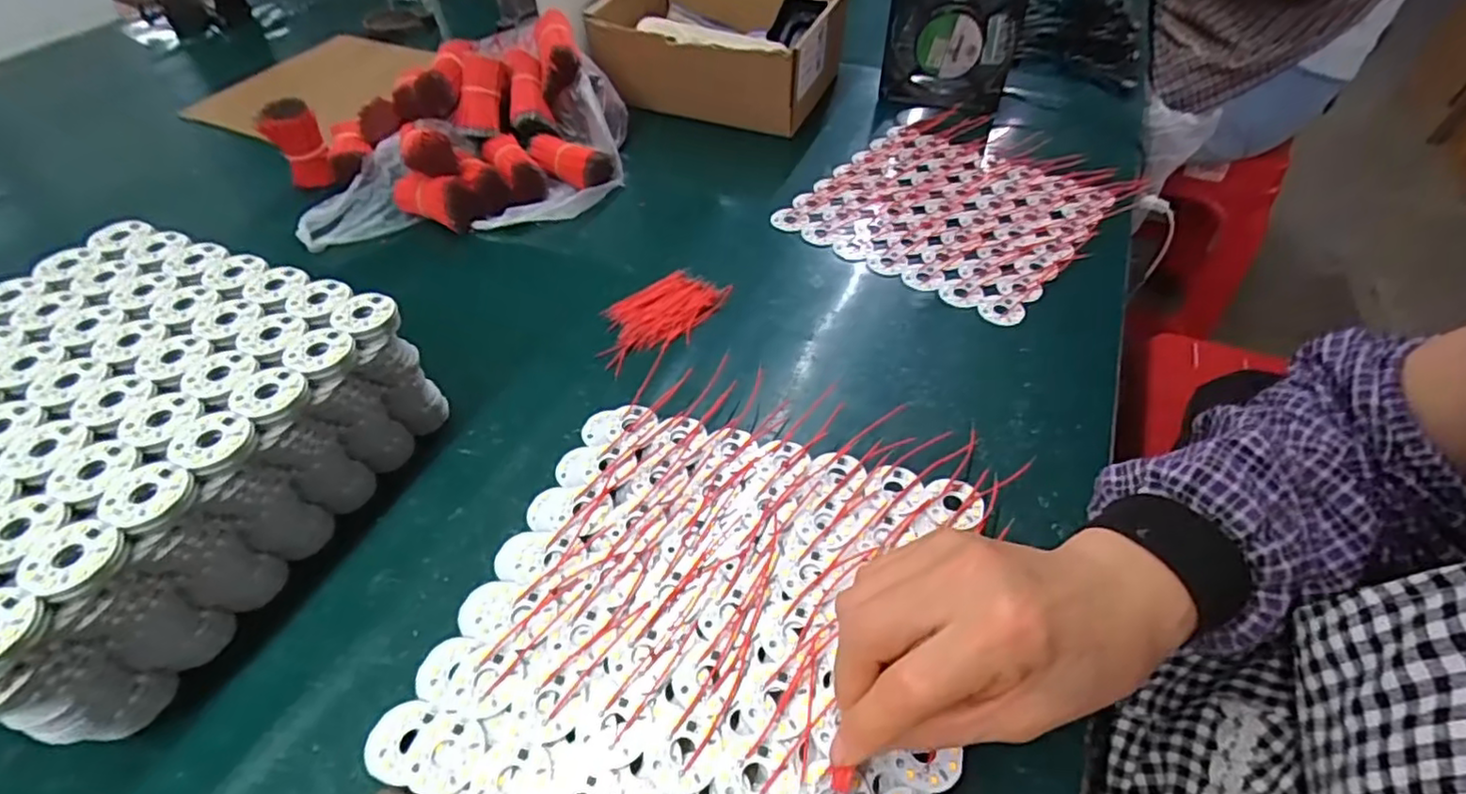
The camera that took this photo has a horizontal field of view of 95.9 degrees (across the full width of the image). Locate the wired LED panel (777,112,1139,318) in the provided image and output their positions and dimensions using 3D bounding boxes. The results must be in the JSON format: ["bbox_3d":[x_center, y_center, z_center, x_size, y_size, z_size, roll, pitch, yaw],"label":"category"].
[{"bbox_3d":[0.190,-0.171,0.562,0.213,0.021,0.238,31,55,26],"label":"wired LED panel"}]

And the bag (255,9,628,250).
[{"bbox_3d":[-0.246,-0.243,0.591,0.291,0.101,0.226,-11,48,-9],"label":"bag"}]

